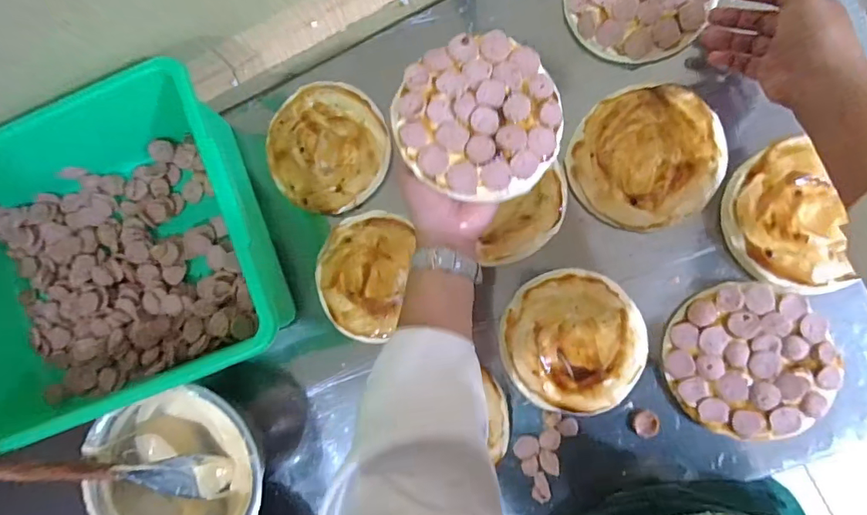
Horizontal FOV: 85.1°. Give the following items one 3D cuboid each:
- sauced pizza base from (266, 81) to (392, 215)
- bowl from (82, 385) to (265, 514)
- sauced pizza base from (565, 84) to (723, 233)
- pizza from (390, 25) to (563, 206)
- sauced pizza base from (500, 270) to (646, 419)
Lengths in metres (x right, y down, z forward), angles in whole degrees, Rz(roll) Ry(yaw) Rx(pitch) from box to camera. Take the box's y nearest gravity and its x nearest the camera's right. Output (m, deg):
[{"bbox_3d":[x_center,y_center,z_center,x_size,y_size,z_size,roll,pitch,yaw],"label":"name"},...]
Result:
[{"bbox_3d":[-0.124,-0.128,0.545,0.145,0.015,0.137,0,88,10],"label":"sauced pizza base"},{"bbox_3d":[-0.258,0.233,0.525,0.182,0.107,0.172,0,88,10],"label":"bowl"},{"bbox_3d":[0.218,-0.103,0.488,0.145,0.021,0.140,0,88,10],"label":"sauced pizza base"},{"bbox_3d":[0.040,-0.126,0.414,0.144,0.024,0.145,0,88,6],"label":"pizza"},{"bbox_3d":[0.145,0.089,0.496,0.146,0.024,0.138,0,88,10],"label":"sauced pizza base"}]

